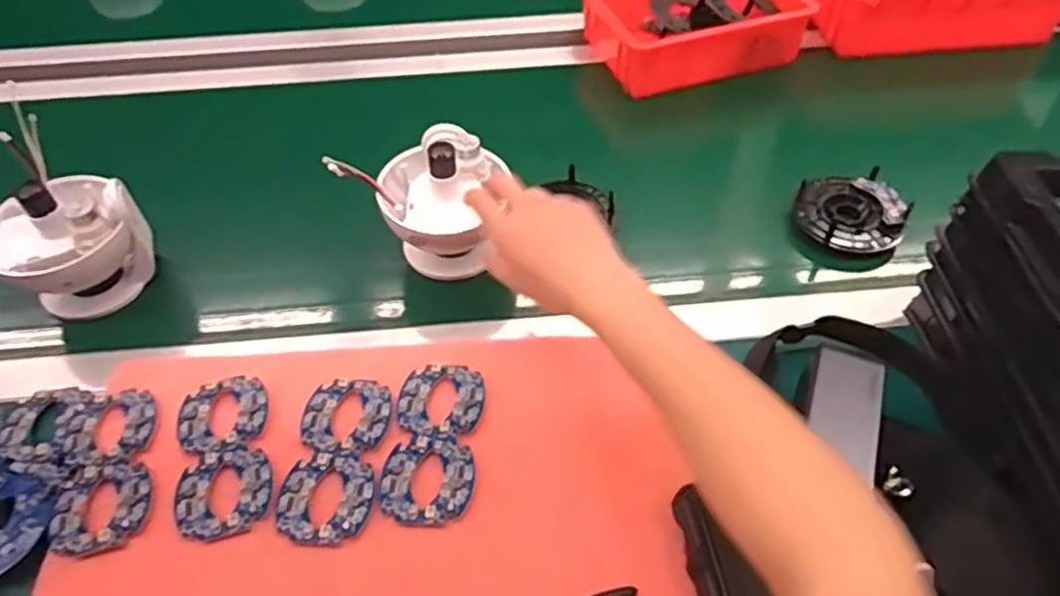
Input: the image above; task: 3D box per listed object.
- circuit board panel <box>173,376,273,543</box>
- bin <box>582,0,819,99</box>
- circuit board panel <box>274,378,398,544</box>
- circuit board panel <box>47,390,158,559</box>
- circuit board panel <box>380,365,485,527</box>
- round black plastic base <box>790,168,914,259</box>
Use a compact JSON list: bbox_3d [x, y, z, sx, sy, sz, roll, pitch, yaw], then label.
[{"bbox_3d":[-0.225,0.113,0.510,0.064,0.004,0.128,-12,51,-10],"label":"circuit board panel"},{"bbox_3d":[0.205,-0.338,0.855,0.251,0.082,0.158,-14,51,-11],"label":"bin"},{"bbox_3d":[-0.140,0.114,0.507,0.066,0.004,0.126,2,50,2],"label":"circuit board panel"},{"bbox_3d":[-0.305,0.123,0.503,0.063,0.005,0.124,-10,51,-8],"label":"circuit board panel"},{"bbox_3d":[-0.070,0.104,0.513,0.064,0.004,0.126,2,50,3],"label":"circuit board panel"},{"bbox_3d":[0.306,-0.080,0.665,0.097,0.036,0.095,0,50,0],"label":"round black plastic base"}]

